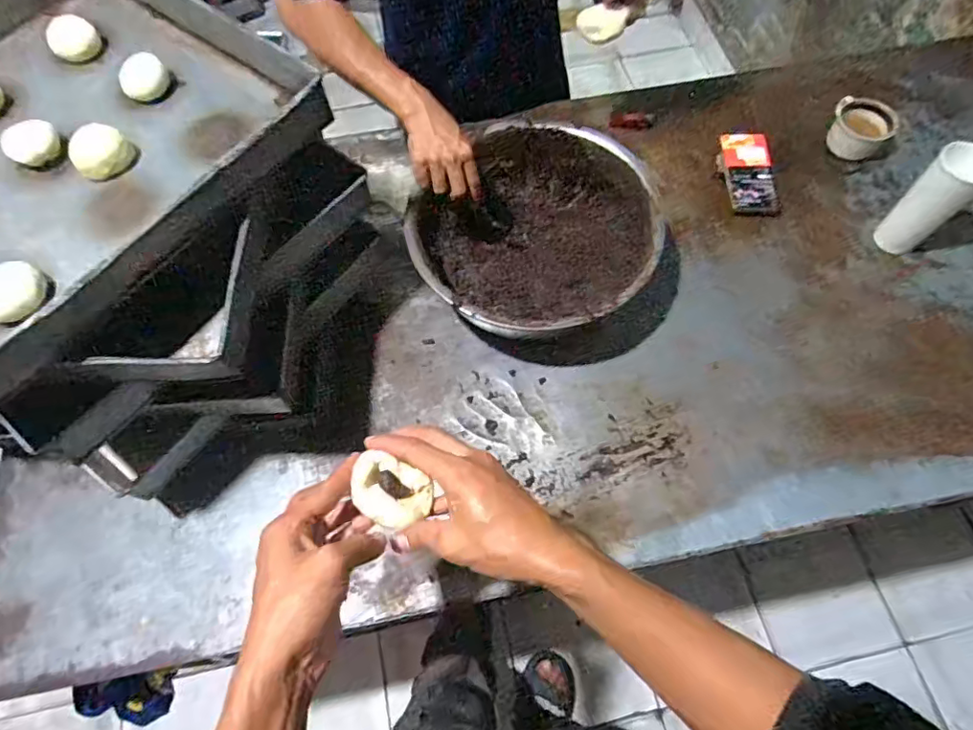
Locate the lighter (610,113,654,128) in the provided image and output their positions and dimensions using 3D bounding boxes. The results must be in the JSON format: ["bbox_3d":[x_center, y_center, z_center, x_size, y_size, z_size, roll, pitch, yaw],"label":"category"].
[{"bbox_3d":[0.256,-0.429,0.982,0.071,0.011,0.025,4,67,17],"label":"lighter"}]

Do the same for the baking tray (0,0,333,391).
[{"bbox_3d":[-0.482,-0.249,0.600,0.469,0.057,0.464,35,70,16],"label":"baking tray"}]

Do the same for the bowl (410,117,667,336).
[{"bbox_3d":[0.084,-0.189,0.832,0.339,0.133,0.345,6,65,5],"label":"bowl"}]

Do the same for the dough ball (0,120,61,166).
[{"bbox_3d":[-0.485,-0.237,0.596,0.041,0.026,0.051,39,72,18],"label":"dough ball"}]

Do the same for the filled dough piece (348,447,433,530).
[{"bbox_3d":[-0.080,0.107,0.462,0.065,0.032,0.046,27,65,-14],"label":"filled dough piece"}]

